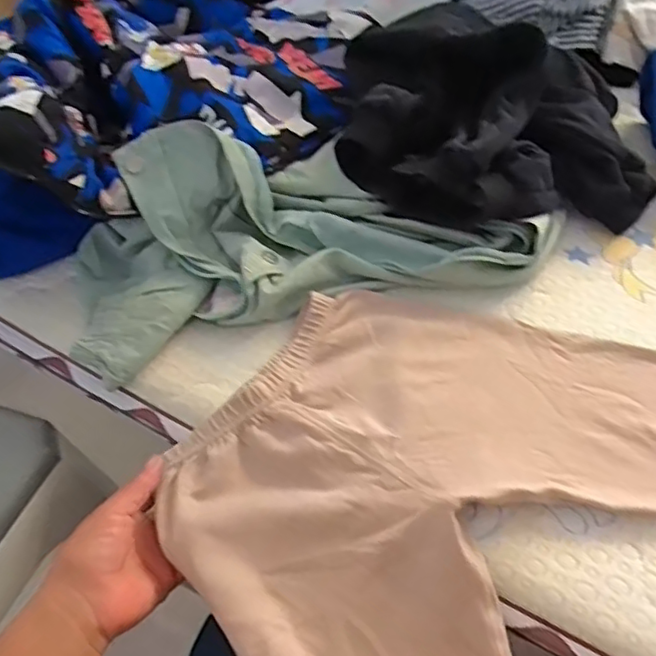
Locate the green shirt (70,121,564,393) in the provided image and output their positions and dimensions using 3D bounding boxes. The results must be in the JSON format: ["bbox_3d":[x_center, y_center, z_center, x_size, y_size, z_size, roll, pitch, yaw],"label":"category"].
[{"bbox_3d":[-0.017,-0.103,0.582,0.456,0.098,0.199,-14,48,-6],"label":"green shirt"}]

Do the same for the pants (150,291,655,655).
[{"bbox_3d":[0.175,0.148,0.432,0.461,0.067,0.515,-30,52,-19],"label":"pants"}]

